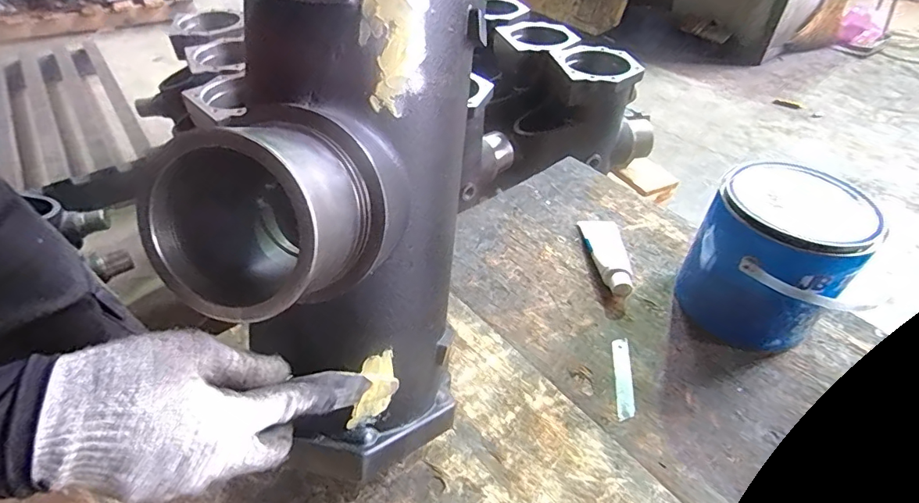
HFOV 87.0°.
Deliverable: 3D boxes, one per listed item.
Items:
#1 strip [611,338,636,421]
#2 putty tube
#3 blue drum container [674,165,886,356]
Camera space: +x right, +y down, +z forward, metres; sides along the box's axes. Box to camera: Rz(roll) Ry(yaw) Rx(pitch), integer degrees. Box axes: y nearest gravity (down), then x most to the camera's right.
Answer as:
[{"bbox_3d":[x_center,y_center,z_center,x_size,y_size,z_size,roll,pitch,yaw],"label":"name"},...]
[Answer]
[{"bbox_3d":[0.179,0.136,0.526,0.020,0.004,0.100,7,44,5],"label":"strip"},{"bbox_3d":[0.200,0.000,0.642,0.052,0.030,0.148,0,44,-2],"label":"putty tube"},{"bbox_3d":[0.338,0.010,0.539,0.134,0.167,0.141,21,47,19],"label":"blue drum container"}]

